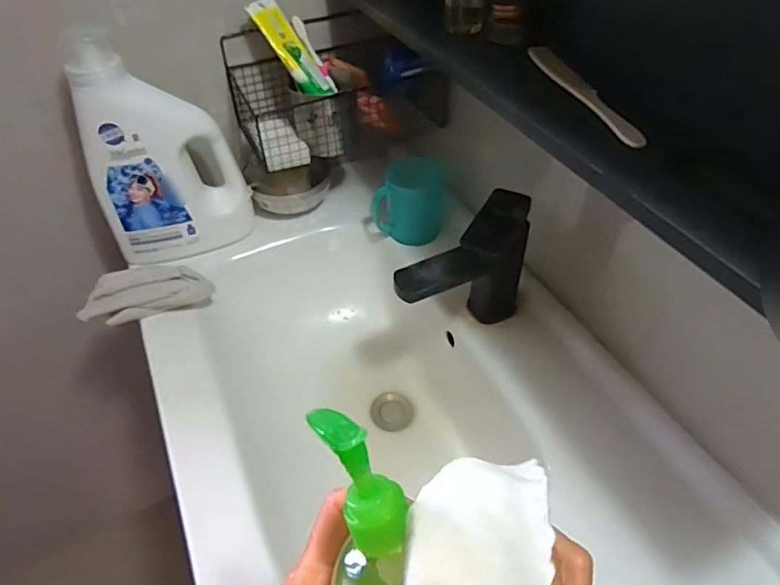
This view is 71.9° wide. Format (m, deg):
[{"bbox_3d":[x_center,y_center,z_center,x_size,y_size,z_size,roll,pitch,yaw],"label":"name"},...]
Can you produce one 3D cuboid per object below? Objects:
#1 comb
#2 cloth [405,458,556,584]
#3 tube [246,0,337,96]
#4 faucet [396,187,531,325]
[{"bbox_3d":[0.160,-0.174,0.458,0.029,0.010,0.188,-8,46,-7],"label":"comb"},{"bbox_3d":[0.037,0.104,0.221,0.057,0.021,0.085,5,46,5],"label":"cloth"},{"bbox_3d":[-0.129,-0.320,0.711,0.025,0.139,0.050,-18,23,51],"label":"tube"},{"bbox_3d":[0.082,-0.010,0.613,0.153,0.184,0.064,-20,49,-18],"label":"faucet"}]

